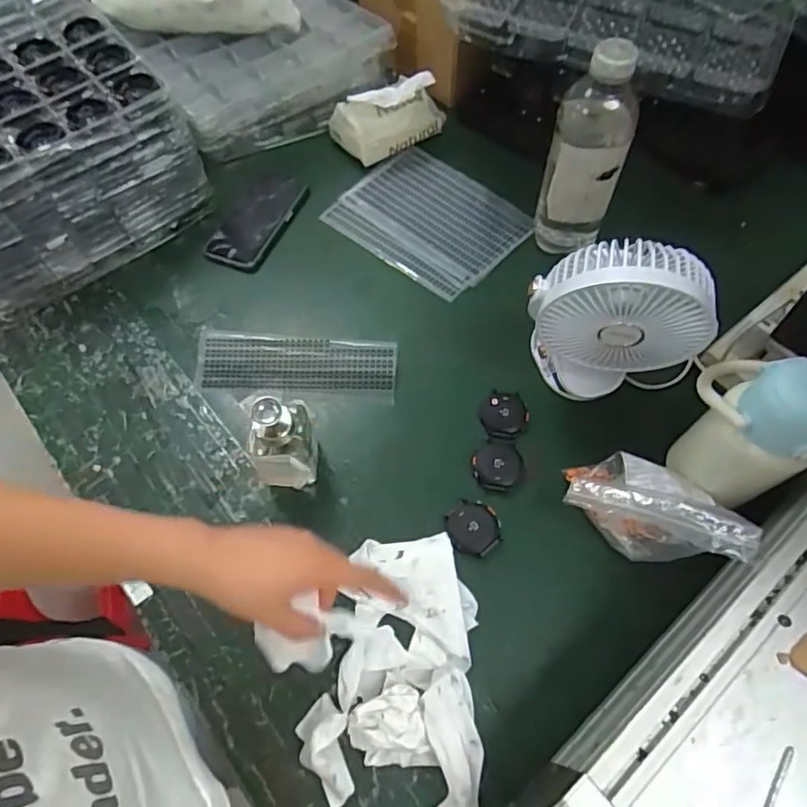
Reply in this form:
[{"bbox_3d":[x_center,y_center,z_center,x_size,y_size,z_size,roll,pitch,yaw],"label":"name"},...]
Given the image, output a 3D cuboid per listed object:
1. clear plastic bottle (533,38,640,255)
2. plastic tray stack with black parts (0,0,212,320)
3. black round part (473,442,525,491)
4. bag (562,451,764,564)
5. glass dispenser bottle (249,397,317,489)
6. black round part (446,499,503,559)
[{"bbox_3d":[0.198,-0.261,0.635,0.075,0.258,0.064,10,63,8],"label":"clear plastic bottle"},{"bbox_3d":[-0.503,-0.370,0.736,0.293,0.177,0.446,-36,66,-15],"label":"plastic tray stack with black parts"},{"bbox_3d":[0.096,0.063,0.579,0.050,0.007,0.049,-1,62,2],"label":"black round part"},{"bbox_3d":[0.221,0.086,0.508,0.139,0.100,0.081,30,67,17],"label":"bag"},{"bbox_3d":[-0.116,0.032,0.544,0.052,0.121,0.059,-1,62,2],"label":"glass dispenser bottle"},{"bbox_3d":[0.068,0.119,0.551,0.050,0.008,0.051,-1,62,2],"label":"black round part"}]

